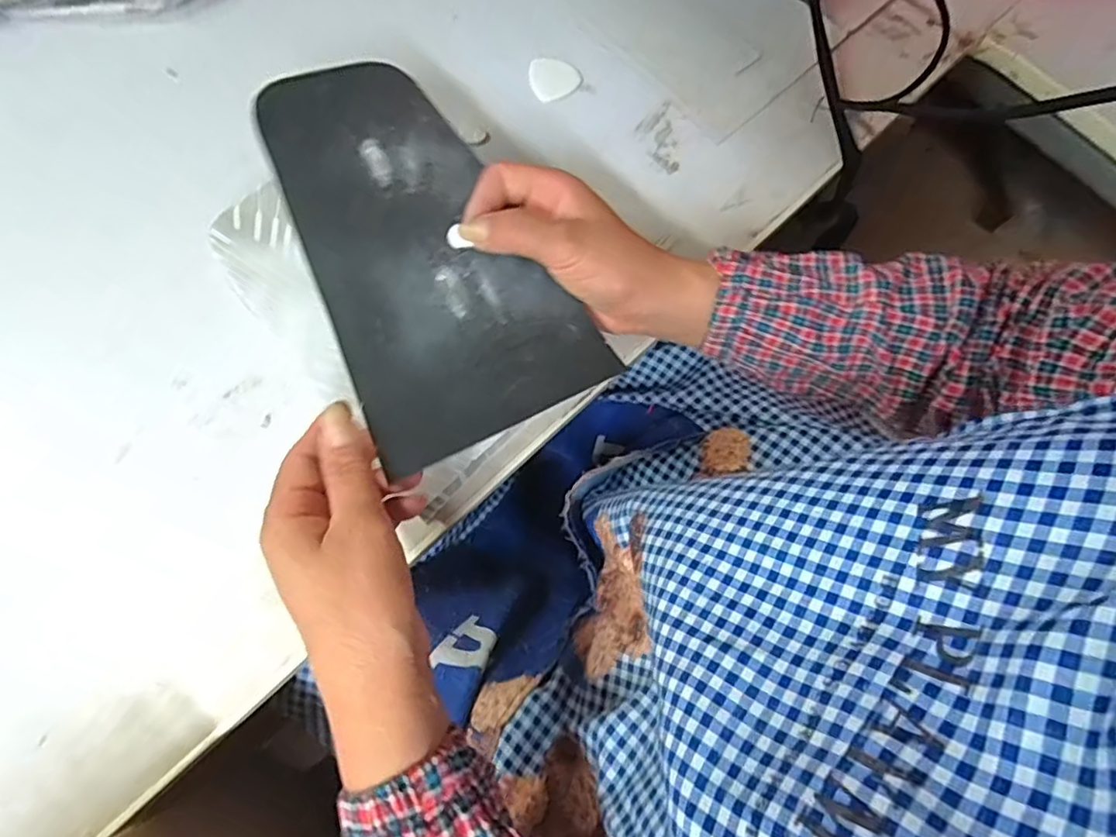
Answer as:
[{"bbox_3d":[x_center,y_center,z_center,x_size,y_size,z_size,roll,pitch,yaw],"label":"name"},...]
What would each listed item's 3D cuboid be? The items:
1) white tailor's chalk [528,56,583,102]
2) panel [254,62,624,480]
[{"bbox_3d":[-0.004,-0.276,0.503,0.043,0.004,0.043,0,75,-1],"label":"white tailor's chalk"},{"bbox_3d":[-0.080,-0.100,0.339,0.130,0.008,0.237,-27,78,-21],"label":"panel"}]

